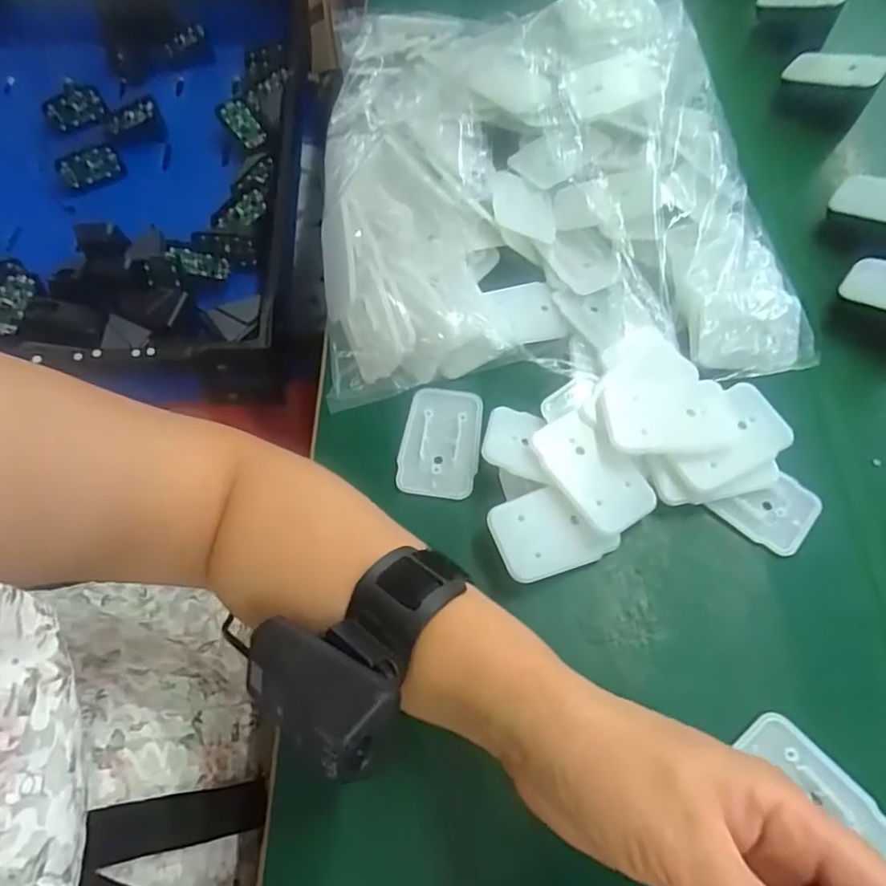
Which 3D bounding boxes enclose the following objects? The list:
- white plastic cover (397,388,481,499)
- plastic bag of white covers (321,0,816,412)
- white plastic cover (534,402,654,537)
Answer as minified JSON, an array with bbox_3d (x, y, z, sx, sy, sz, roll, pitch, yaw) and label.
[{"bbox_3d":[-0.001,-0.001,0.348,0.044,0.005,0.067,10,65,4],"label":"white plastic cover"},{"bbox_3d":[0.057,-0.186,0.402,0.288,0.054,0.322,-7,65,-4],"label":"plastic bag of white covers"},{"bbox_3d":[0.080,0.015,0.318,0.041,0.009,0.066,-30,68,-14],"label":"white plastic cover"}]

